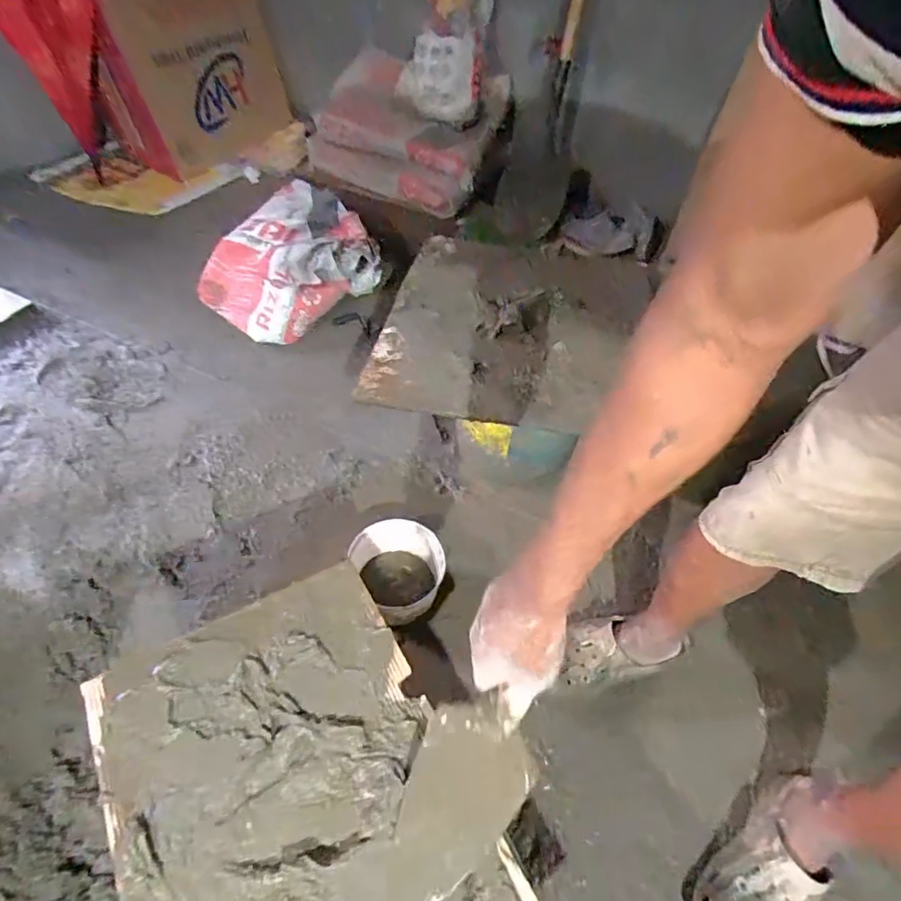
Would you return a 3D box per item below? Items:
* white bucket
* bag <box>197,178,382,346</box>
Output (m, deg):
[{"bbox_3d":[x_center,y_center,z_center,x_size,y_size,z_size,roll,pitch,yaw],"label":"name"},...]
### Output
[{"bbox_3d":[-0.093,0.216,0.946,0.154,0.095,0.159,2,50,-3],"label":"white bucket"},{"bbox_3d":[-0.428,-0.496,1.413,0.336,0.207,0.394,38,57,24],"label":"bag"}]

